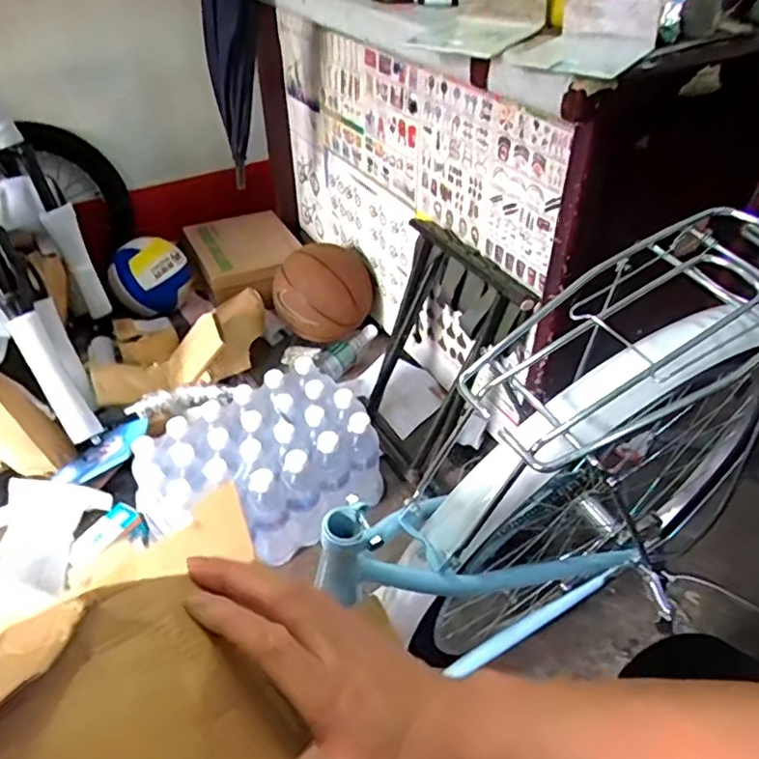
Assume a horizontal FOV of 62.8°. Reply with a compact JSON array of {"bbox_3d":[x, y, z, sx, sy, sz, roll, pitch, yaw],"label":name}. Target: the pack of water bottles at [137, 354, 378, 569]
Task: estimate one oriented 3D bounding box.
[{"bbox_3d":[-0.206,0.163,1.062,0.367,0.192,0.246,-27,48,-28],"label":"pack of water bottles"}]

